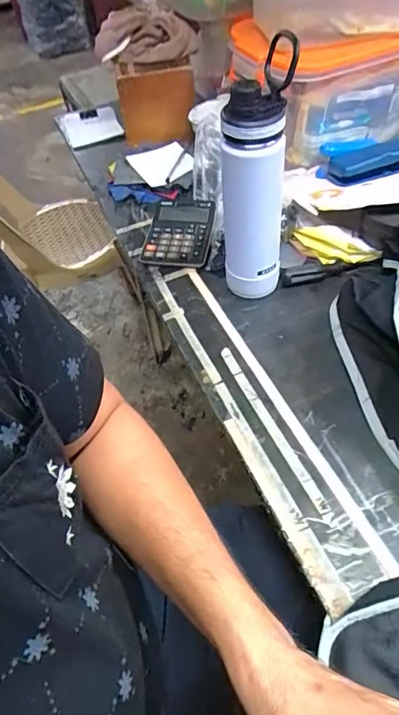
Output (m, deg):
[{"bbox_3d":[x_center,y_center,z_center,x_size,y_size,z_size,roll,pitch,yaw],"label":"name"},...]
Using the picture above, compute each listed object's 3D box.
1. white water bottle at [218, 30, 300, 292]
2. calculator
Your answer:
[{"bbox_3d":[0.066,-0.197,0.573,0.075,0.285,0.070,0,51,9],"label":"white water bottle"},{"bbox_3d":[-0.032,-0.202,0.748,0.105,0.017,0.151,3,55,13],"label":"calculator"}]

